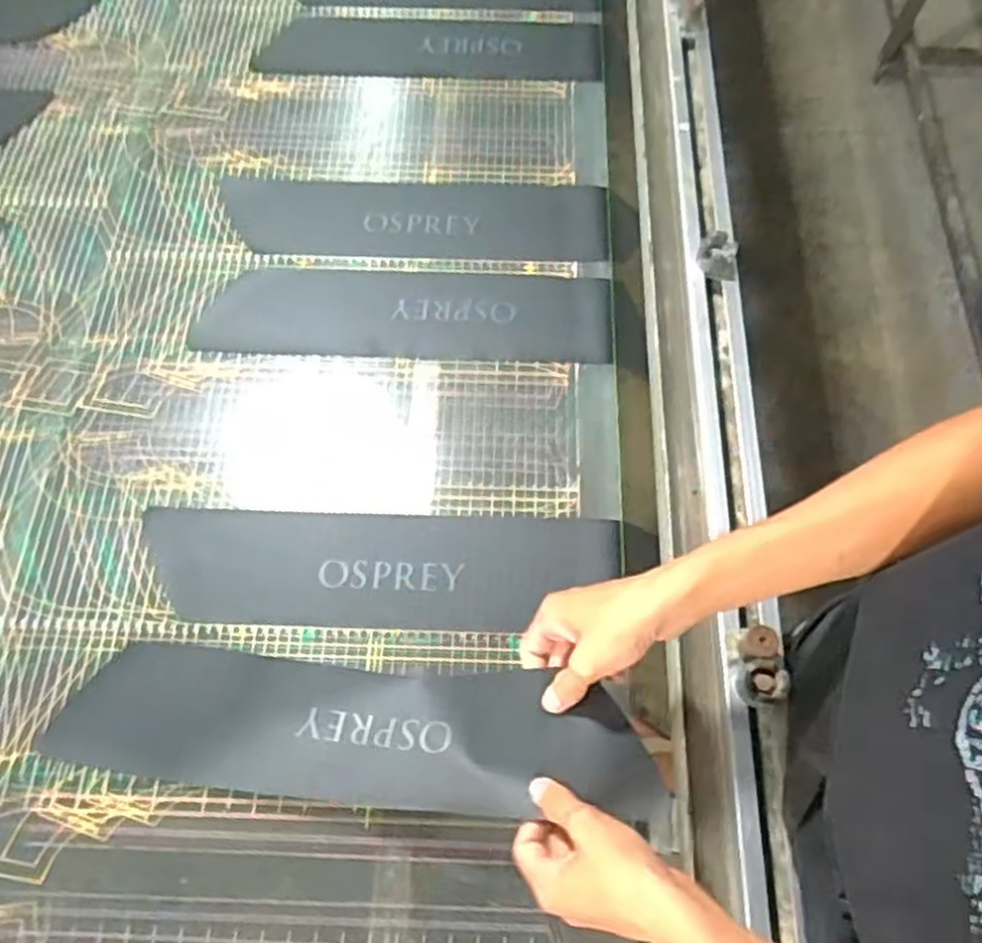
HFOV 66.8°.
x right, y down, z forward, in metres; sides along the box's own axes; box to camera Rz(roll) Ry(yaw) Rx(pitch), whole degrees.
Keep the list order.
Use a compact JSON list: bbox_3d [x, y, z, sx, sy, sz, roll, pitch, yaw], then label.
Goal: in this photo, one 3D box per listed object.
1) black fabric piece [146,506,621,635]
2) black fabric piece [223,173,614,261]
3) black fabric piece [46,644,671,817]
[{"bbox_3d":[-0.097,0.086,0.659,0.411,0.007,0.105,2,68,1],"label":"black fabric piece"},{"bbox_3d":[-0.081,-0.281,0.819,0.416,0.009,0.109,2,65,0],"label":"black fabric piece"},{"bbox_3d":[-0.113,0.198,0.578,0.467,0.044,0.103,2,67,10],"label":"black fabric piece"}]

